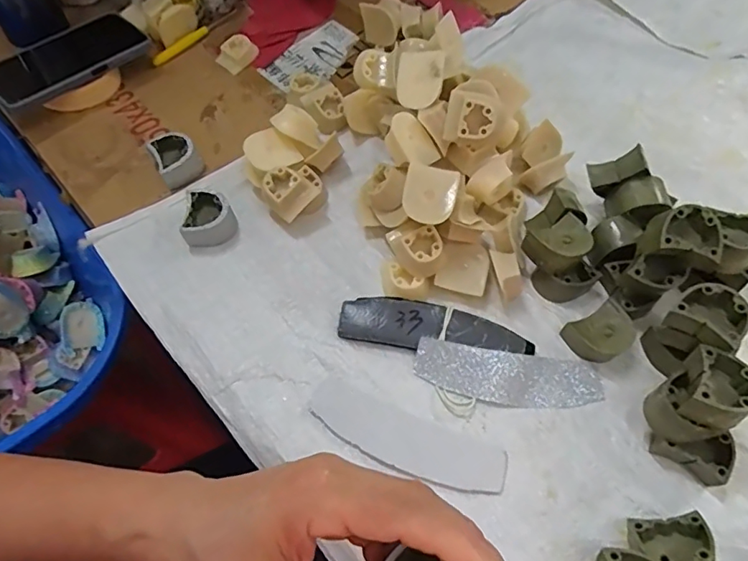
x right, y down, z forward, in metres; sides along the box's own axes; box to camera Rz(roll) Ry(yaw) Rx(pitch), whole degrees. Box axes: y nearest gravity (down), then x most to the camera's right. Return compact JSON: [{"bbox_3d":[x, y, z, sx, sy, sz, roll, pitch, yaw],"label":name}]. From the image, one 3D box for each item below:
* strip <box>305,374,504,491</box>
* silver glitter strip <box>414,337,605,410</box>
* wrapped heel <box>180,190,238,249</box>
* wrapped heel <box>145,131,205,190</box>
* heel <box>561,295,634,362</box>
[{"bbox_3d":[0.024,0.119,0.387,0.147,0.006,0.045,19,64,10],"label":"strip"},{"bbox_3d":[0.106,0.076,0.403,0.144,0.013,0.043,7,61,3],"label":"silver glitter strip"},{"bbox_3d":[-0.151,-0.059,0.469,0.045,0.033,0.046,-8,61,-6],"label":"wrapped heel"},{"bbox_3d":[-0.192,-0.120,0.499,0.040,0.034,0.044,-28,65,-16],"label":"wrapped heel"},{"bbox_3d":[0.181,0.045,0.412,0.047,0.026,0.038,-24,64,-14],"label":"heel"}]

